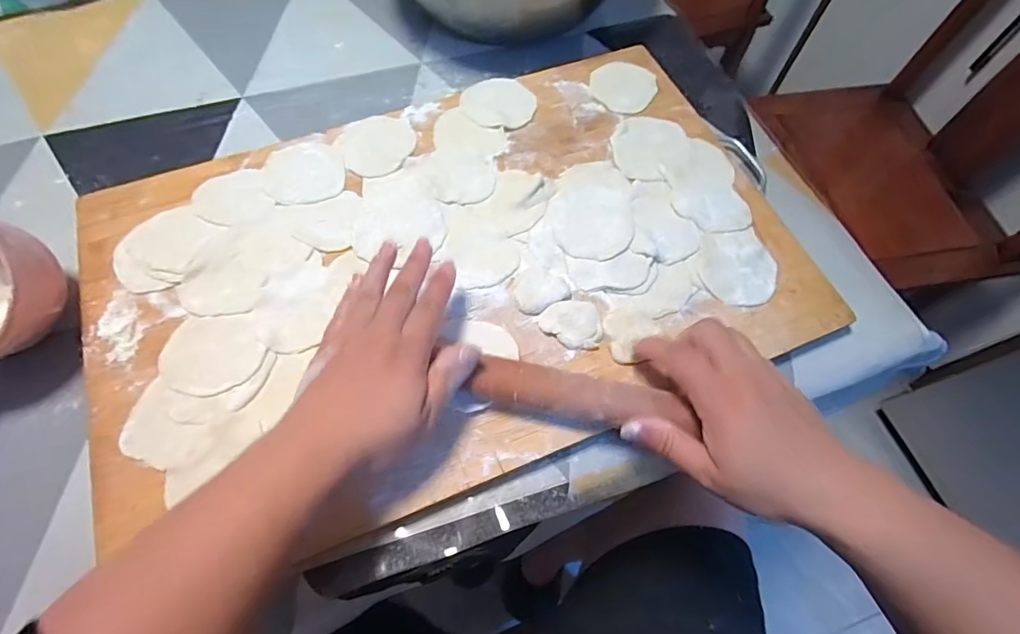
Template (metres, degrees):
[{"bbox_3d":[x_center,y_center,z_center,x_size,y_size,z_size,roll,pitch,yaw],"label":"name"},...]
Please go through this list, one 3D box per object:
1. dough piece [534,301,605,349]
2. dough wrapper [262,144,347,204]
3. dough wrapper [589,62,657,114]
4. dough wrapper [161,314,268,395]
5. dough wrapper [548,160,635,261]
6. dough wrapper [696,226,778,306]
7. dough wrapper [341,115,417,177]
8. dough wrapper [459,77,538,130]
[{"bbox_3d":[0.046,0.005,0.364,0.047,0.008,0.037,-1,64,-2],"label":"dough piece"},{"bbox_3d":[-0.180,-0.128,0.422,0.067,0.004,0.068,1,64,-2],"label":"dough wrapper"},{"bbox_3d":[0.112,-0.230,0.479,0.063,0.004,0.059,0,70,-1],"label":"dough wrapper"},{"bbox_3d":[-0.216,0.026,0.348,0.077,0.008,0.060,-3,64,-3],"label":"dough wrapper"},{"bbox_3d":[0.069,-0.095,0.409,0.069,0.007,0.107,2,60,-1],"label":"dough wrapper"},{"bbox_3d":[0.187,-0.041,0.391,0.066,0.009,0.066,-11,65,-7],"label":"dough wrapper"},{"bbox_3d":[-0.120,-0.157,0.437,0.064,0.004,0.070,-14,65,-7],"label":"dough wrapper"},{"bbox_3d":[-0.011,-0.207,0.463,0.070,0.004,0.064,0,65,-1],"label":"dough wrapper"}]

